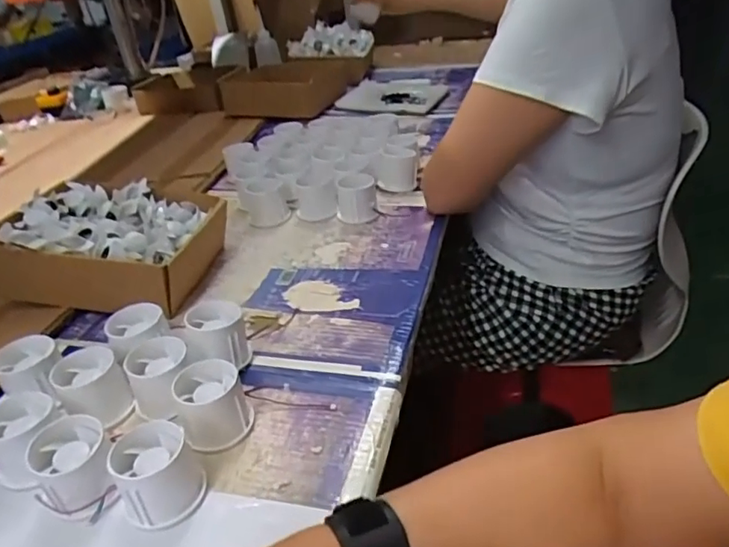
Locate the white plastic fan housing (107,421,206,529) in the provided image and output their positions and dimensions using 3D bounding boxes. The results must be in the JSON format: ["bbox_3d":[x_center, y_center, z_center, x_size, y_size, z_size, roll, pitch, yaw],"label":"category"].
[{"bbox_3d":[-0.145,0.142,0.392,0.056,0.049,0.052,-22,36,-22],"label":"white plastic fan housing"}]

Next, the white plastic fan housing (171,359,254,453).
[{"bbox_3d":[-0.121,0.104,0.443,0.053,0.049,0.049,-17,34,-16],"label":"white plastic fan housing"}]

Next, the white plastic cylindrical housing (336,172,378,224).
[{"bbox_3d":[-0.010,-0.100,0.748,0.055,0.054,0.058,-5,33,3],"label":"white plastic cylindrical housing"}]

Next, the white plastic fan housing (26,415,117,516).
[{"bbox_3d":[-0.204,0.141,0.397,0.052,0.051,0.055,-29,39,-30],"label":"white plastic fan housing"}]

